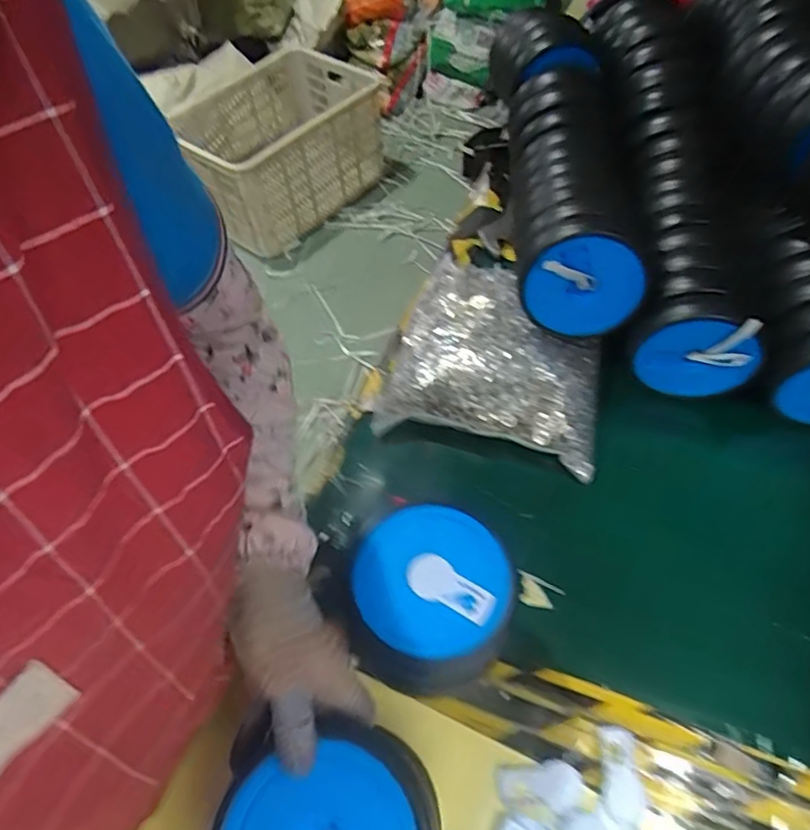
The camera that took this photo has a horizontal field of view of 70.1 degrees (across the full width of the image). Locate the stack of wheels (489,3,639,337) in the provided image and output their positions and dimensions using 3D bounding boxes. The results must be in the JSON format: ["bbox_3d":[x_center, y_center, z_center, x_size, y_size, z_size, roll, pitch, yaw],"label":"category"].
[{"bbox_3d":[0.212,-0.342,0.731,0.141,0.120,0.537,2,57,3],"label":"stack of wheels"}]

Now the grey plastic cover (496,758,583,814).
[{"bbox_3d":[0.107,0.293,0.456,0.065,0.004,0.032,-4,57,0],"label":"grey plastic cover"}]

